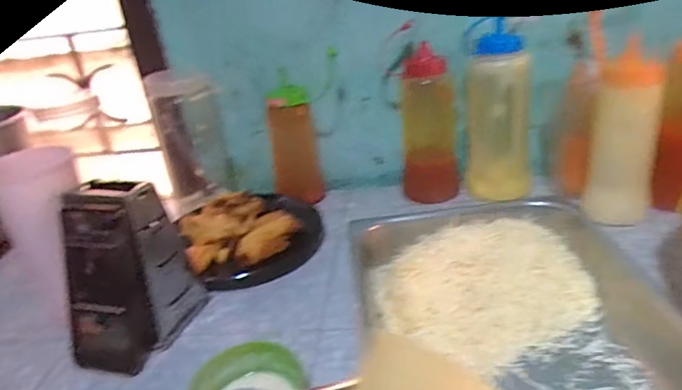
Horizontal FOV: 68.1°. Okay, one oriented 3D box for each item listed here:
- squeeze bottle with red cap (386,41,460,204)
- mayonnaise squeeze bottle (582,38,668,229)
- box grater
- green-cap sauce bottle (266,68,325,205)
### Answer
[{"bbox_3d":[0.119,-0.095,0.739,0.073,0.212,0.074,-15,27,-14],"label":"squeeze bottle with red cap"},{"bbox_3d":[0.342,-0.064,0.613,0.073,0.189,0.063,6,30,26],"label":"mayonnaise squeeze bottle"},{"bbox_3d":[-0.225,0.078,0.523,0.097,0.161,0.119,-2,27,12],"label":"box grater"},{"bbox_3d":[-0.070,-0.074,0.759,0.074,0.182,0.063,-10,27,-5],"label":"green-cap sauce bottle"}]

